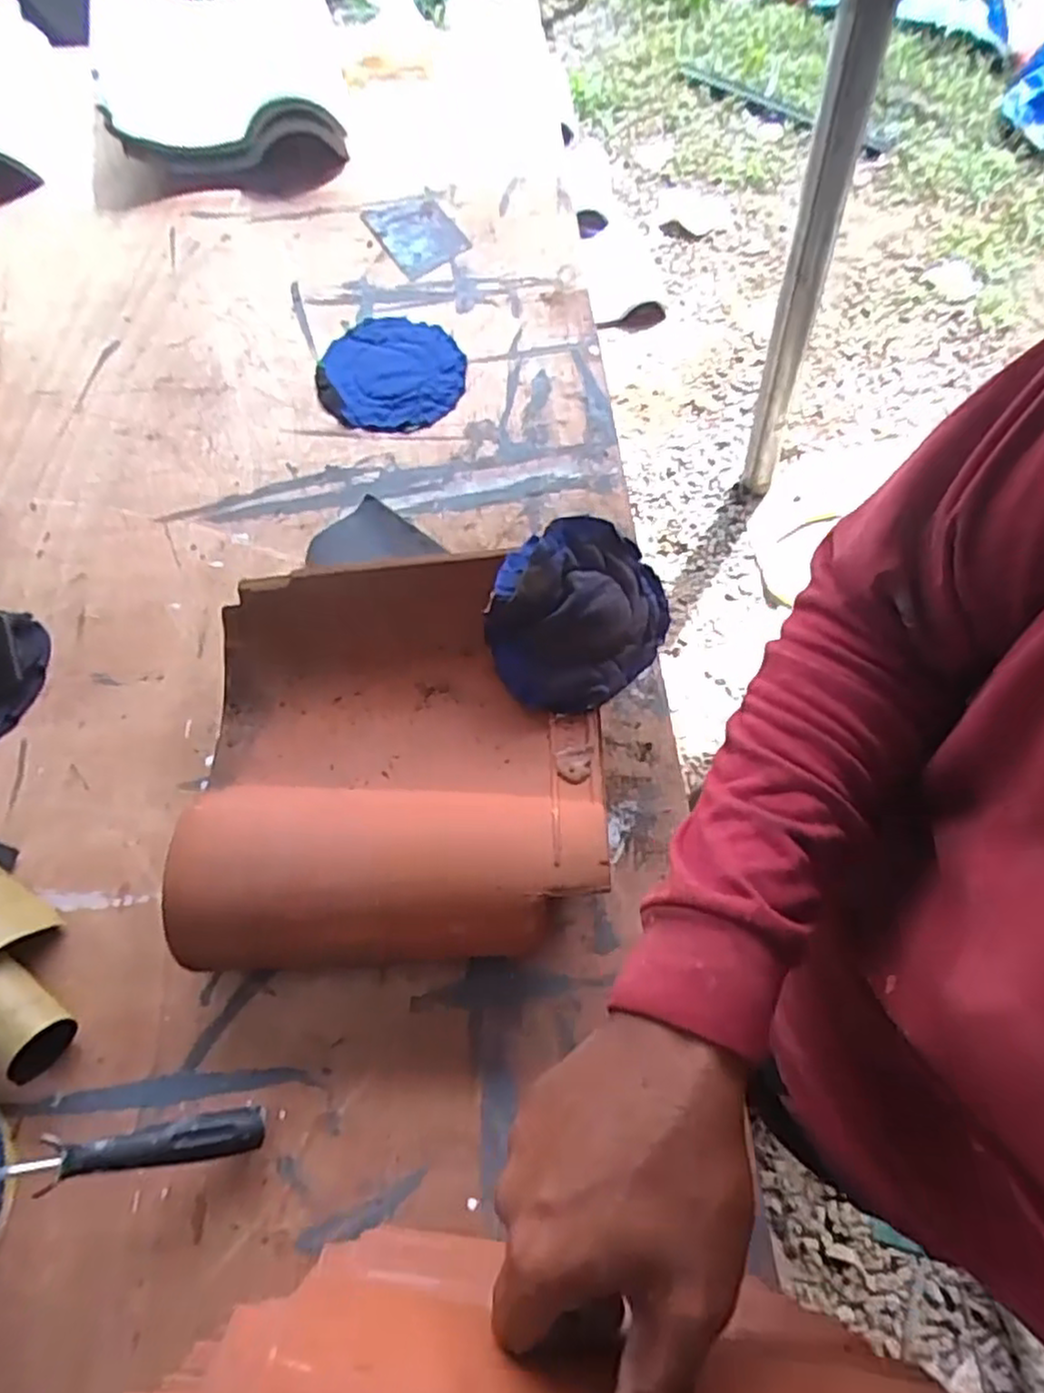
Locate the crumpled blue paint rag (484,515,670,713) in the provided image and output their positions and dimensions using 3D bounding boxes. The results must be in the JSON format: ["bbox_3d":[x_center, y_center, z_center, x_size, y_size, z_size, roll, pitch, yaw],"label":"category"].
[{"bbox_3d":[0.045,-0.067,0.570,0.146,0.079,0.117,-41,65,-13],"label":"crumpled blue paint rag"}]

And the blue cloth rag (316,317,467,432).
[{"bbox_3d":[-0.150,-0.376,0.820,0.166,0.009,0.169,0,66,3],"label":"blue cloth rag"}]

